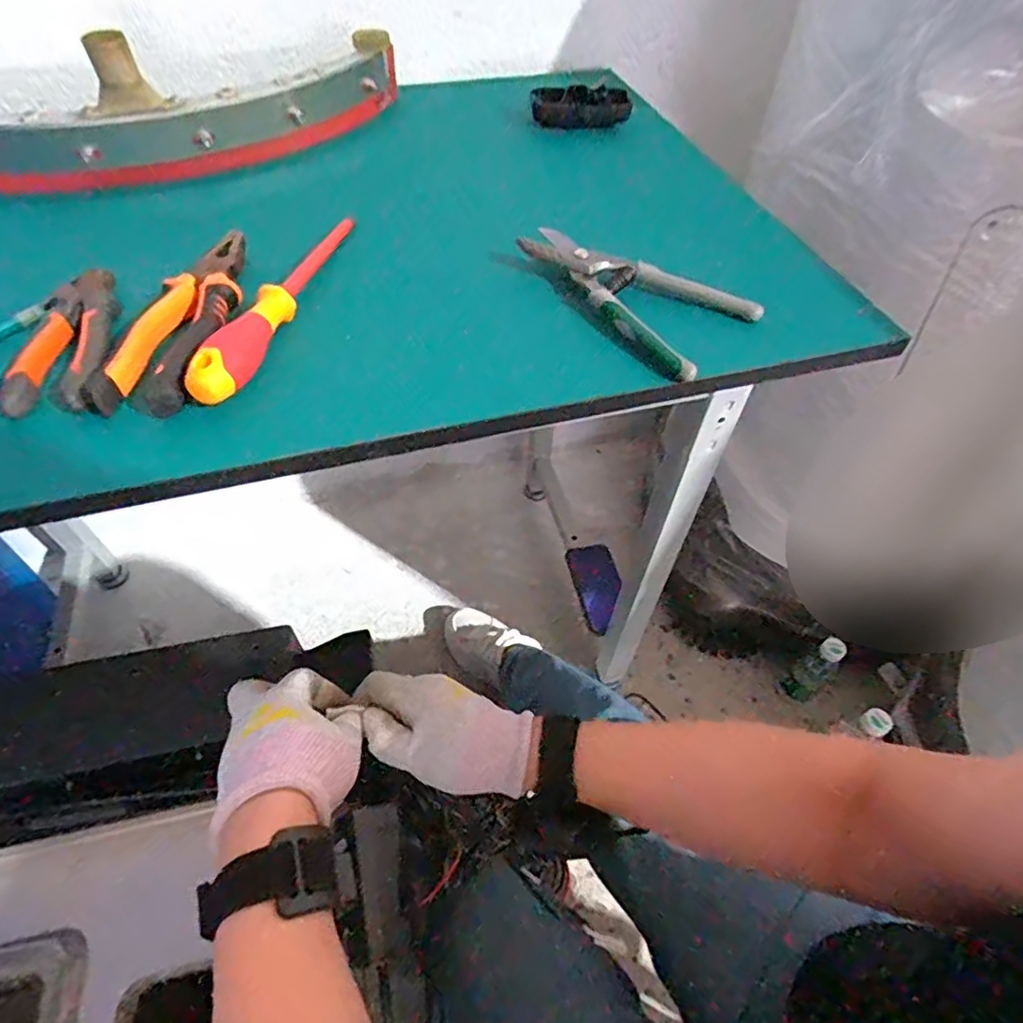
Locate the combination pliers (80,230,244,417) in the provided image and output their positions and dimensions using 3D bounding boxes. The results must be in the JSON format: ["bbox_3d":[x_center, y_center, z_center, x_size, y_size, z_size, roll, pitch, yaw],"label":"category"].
[{"bbox_3d":[-0.231,-0.139,0.431,0.064,0.026,0.190,2,52,1],"label":"combination pliers"}]

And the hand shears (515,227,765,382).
[{"bbox_3d":[0.094,-0.176,0.471,0.100,0.023,0.190,-32,59,-24],"label":"hand shears"}]

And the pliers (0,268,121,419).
[{"bbox_3d":[-0.306,-0.127,0.425,0.061,0.021,0.166,-6,52,-6],"label":"pliers"}]

